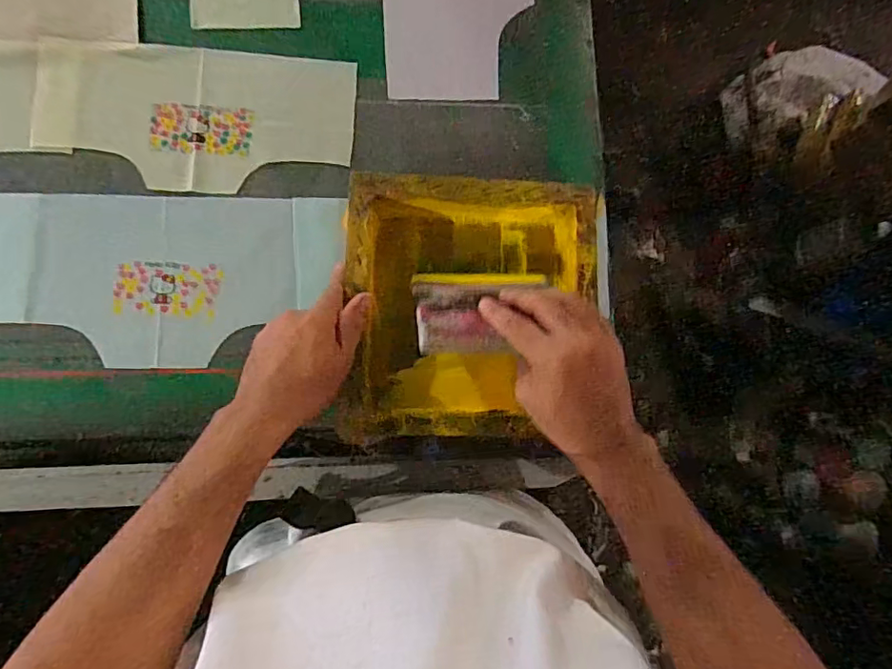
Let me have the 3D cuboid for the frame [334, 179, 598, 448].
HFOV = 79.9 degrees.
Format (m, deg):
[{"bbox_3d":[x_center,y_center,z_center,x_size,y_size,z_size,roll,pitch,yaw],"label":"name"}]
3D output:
[{"bbox_3d":[0.026,-0.026,0.517,0.236,0.052,0.243,0,81,-4],"label":"frame"}]

